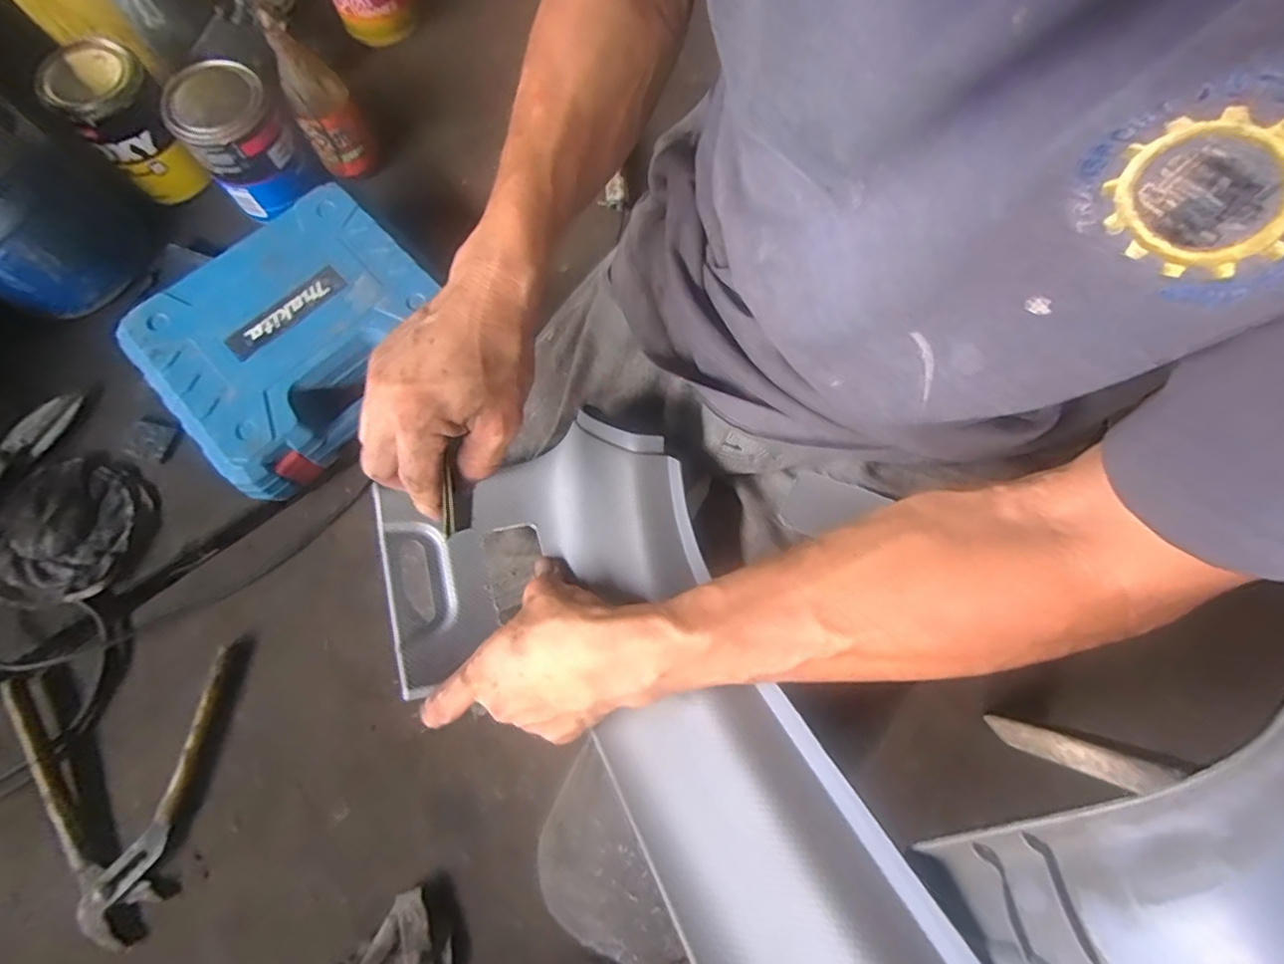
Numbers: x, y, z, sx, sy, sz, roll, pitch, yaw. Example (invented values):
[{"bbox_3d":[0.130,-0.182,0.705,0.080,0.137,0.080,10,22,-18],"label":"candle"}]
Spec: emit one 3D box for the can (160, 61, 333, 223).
[{"bbox_3d":[-0.446,-0.381,0.658,0.107,0.118,0.102,0,73,-1],"label":"can"}]

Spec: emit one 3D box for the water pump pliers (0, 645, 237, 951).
[{"bbox_3d":[-0.472,0.283,0.524,0.188,0.026,0.233,-8,74,-3],"label":"water pump pliers"}]

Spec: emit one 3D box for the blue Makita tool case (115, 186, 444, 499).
[{"bbox_3d":[-0.356,-0.150,0.620,0.270,0.076,0.230,-43,78,-12],"label":"blue Makita tool case"}]

